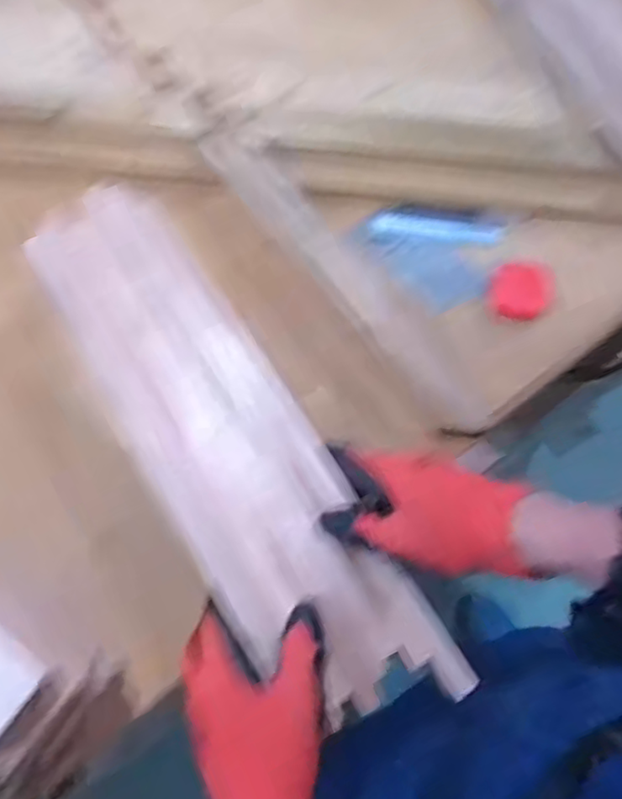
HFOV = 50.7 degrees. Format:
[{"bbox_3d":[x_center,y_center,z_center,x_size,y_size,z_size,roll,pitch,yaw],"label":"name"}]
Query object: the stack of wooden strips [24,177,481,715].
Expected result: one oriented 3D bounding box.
[{"bbox_3d":[-0.071,0.021,0.489,0.120,0.015,0.454,-33,74,-11],"label":"stack of wooden strips"}]

